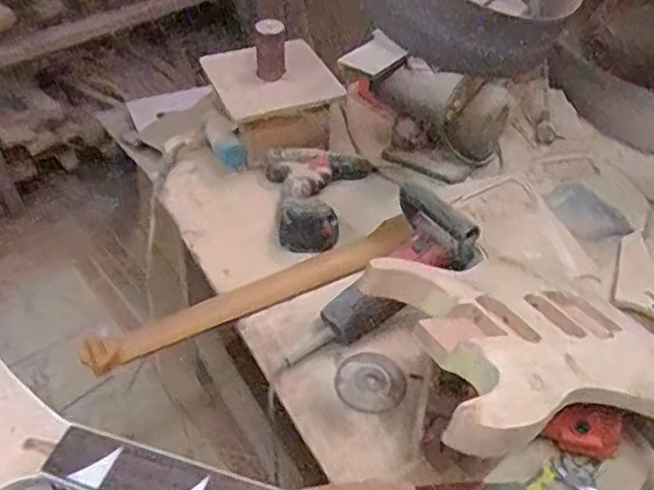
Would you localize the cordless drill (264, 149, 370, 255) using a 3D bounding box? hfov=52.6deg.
[{"bbox_3d":[-0.018,-0.083,1.053,0.181,0.060,0.204,1,46,0],"label":"cordless drill"}]

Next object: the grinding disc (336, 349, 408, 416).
[{"bbox_3d":[0.056,0.175,0.854,0.087,0.014,0.091,2,39,-2],"label":"grinding disc"}]

